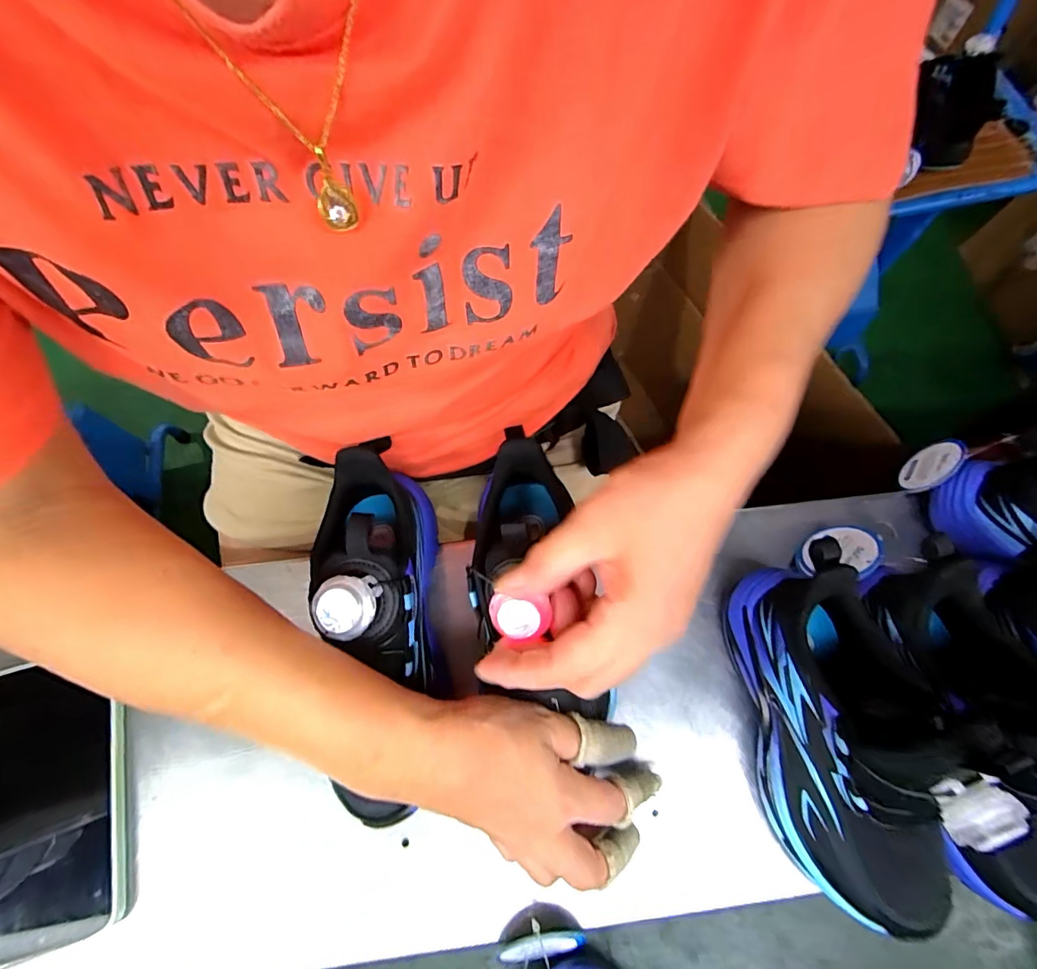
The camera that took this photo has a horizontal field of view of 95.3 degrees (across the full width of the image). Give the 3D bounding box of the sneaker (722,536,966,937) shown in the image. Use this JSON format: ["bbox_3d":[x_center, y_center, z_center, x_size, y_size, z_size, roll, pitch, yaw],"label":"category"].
[{"bbox_3d":[0.186,0.136,0.264,0.070,0.114,0.188,-6,69,-5],"label":"sneaker"}]

